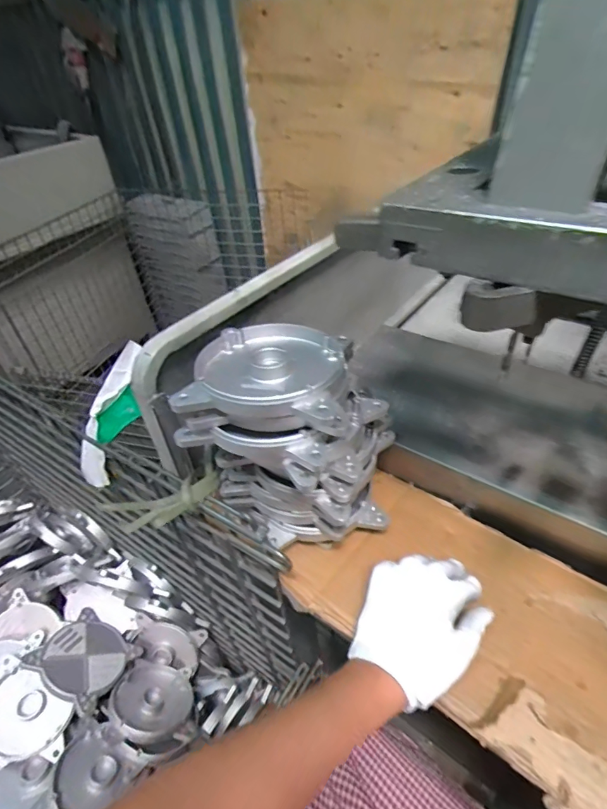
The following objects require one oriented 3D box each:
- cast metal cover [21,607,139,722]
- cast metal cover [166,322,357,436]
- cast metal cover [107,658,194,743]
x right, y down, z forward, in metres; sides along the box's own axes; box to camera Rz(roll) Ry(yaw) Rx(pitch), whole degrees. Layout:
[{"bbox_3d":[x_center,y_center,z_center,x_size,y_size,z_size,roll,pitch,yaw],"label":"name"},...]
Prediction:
[{"bbox_3d":[-0.387,0.450,0.759,0.145,0.029,0.146,29,16,12],"label":"cast metal cover"},{"bbox_3d":[-0.029,-0.033,0.417,0.150,0.036,0.156,5,43,12],"label":"cast metal cover"},{"bbox_3d":[-0.265,0.518,0.744,0.134,0.025,0.147,19,17,-11],"label":"cast metal cover"}]

